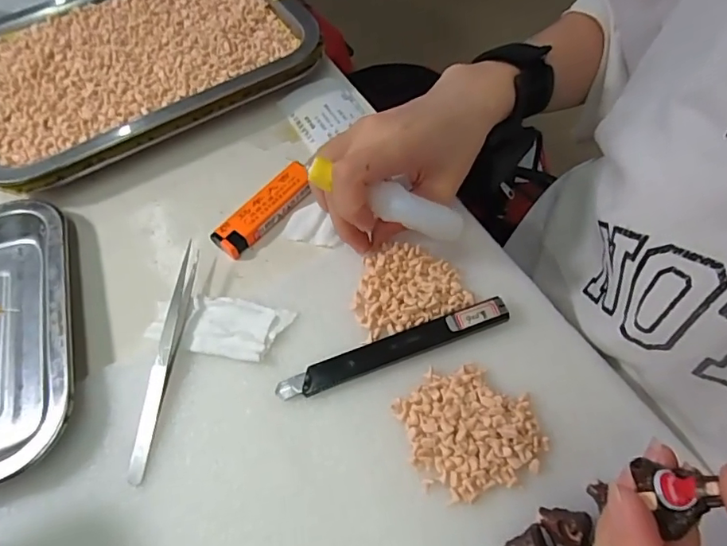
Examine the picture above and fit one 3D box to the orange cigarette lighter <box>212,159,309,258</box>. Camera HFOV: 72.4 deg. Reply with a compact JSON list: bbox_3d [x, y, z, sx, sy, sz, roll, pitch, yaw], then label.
[{"bbox_3d":[-0.066,-0.043,0.334,0.023,0.015,0.079,37,67,20],"label":"orange cigarette lighter"}]

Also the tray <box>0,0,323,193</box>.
[{"bbox_3d":[-0.185,-0.176,0.398,0.257,0.027,0.194,-29,63,-15],"label":"tray"}]

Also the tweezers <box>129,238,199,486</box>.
[{"bbox_3d":[-0.113,0.044,0.287,0.014,0.004,0.140,1,60,2],"label":"tweezers"}]

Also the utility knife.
[{"bbox_3d":[0.017,0.041,0.277,0.133,0.012,0.017,-18,61,-9],"label":"utility knife"}]

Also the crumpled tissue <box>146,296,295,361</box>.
[{"bbox_3d":[-0.086,0.030,0.292,0.080,0.006,0.036,11,60,8],"label":"crumpled tissue"}]

